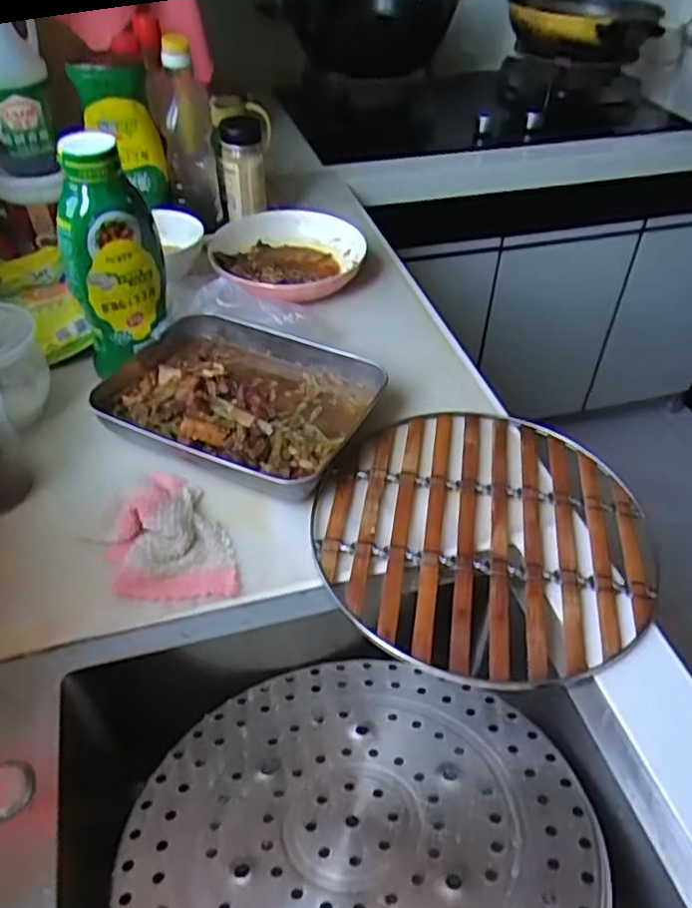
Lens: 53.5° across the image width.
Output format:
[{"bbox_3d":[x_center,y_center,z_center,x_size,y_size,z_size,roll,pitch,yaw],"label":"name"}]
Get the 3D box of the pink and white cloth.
[{"bbox_3d":[-0.155,0.064,0.587,0.095,0.034,0.144,-15,45,-16],"label":"pink and white cloth"}]

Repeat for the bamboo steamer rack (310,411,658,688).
[{"bbox_3d":[0.123,0.064,0.618,0.289,0.020,0.306,0,43,0],"label":"bamboo steamer rack"}]

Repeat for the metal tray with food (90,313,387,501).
[{"bbox_3d":[-0.119,-0.056,0.709,0.269,0.047,0.204,18,45,18],"label":"metal tray with food"}]

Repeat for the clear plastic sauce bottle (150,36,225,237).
[{"bbox_3d":[-0.215,-0.422,0.919,0.074,0.230,0.076,-8,43,-8],"label":"clear plastic sauce bottle"}]

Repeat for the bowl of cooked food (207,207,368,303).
[{"bbox_3d":[-0.079,-0.268,0.924,0.194,0.049,0.245,-15,45,-16],"label":"bowl of cooked food"}]

